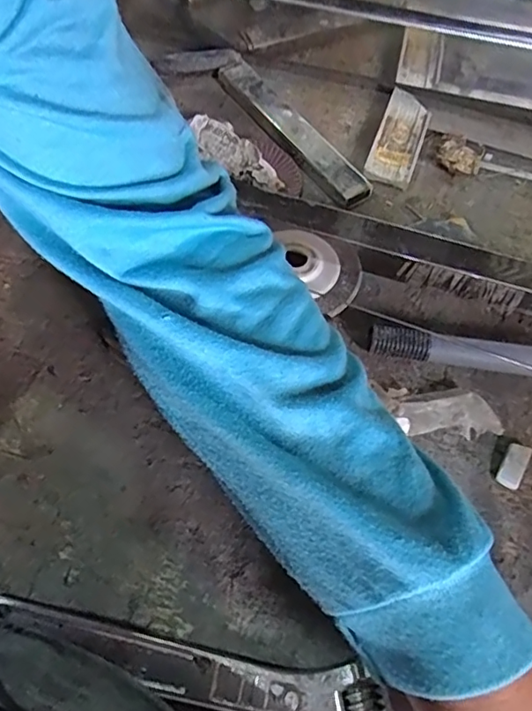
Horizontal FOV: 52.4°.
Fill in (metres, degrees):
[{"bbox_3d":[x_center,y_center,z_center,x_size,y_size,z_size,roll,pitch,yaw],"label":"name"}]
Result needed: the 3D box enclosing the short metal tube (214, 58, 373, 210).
[{"bbox_3d":[0.019,-0.177,0.425,0.027,0.018,0.170,-31,67,-17],"label":"short metal tube"}]

